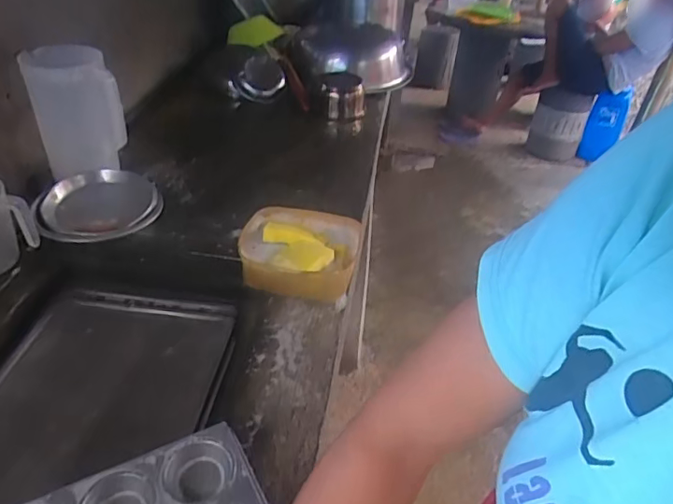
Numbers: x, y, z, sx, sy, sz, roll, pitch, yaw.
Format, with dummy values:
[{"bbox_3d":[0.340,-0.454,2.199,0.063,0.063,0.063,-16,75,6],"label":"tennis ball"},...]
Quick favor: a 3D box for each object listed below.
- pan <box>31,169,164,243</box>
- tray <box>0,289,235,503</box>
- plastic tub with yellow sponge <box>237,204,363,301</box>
[{"bbox_3d":[-0.450,-0.088,0.997,0.229,0.044,0.203,-18,42,-27],"label":"pan"},{"bbox_3d":[-0.360,0.233,0.778,0.337,0.044,0.505,7,37,2],"label":"tray"},{"bbox_3d":[-0.064,0.007,0.912,0.203,0.083,0.171,5,37,0],"label":"plastic tub with yellow sponge"}]

